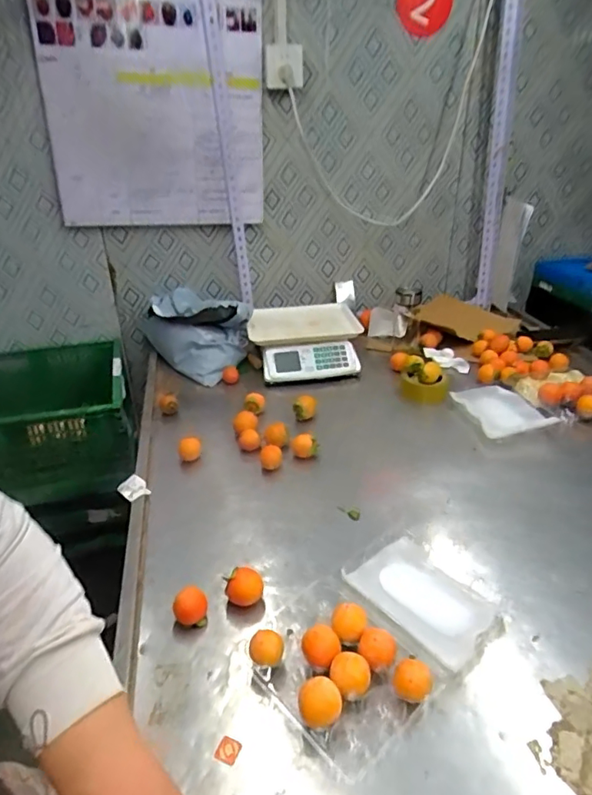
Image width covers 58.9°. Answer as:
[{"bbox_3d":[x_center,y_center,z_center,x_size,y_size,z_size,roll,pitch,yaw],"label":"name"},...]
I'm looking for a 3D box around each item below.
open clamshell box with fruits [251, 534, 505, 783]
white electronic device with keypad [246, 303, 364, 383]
[{"bbox_3d":[0.099,0.273,0.636,0.296,0.046,0.202,-23,35,-33],"label":"open clamshell box with fruits"},{"bbox_3d":[0.023,-0.133,1.305,0.258,0.103,0.263,-6,29,-7],"label":"white electronic device with keypad"}]

